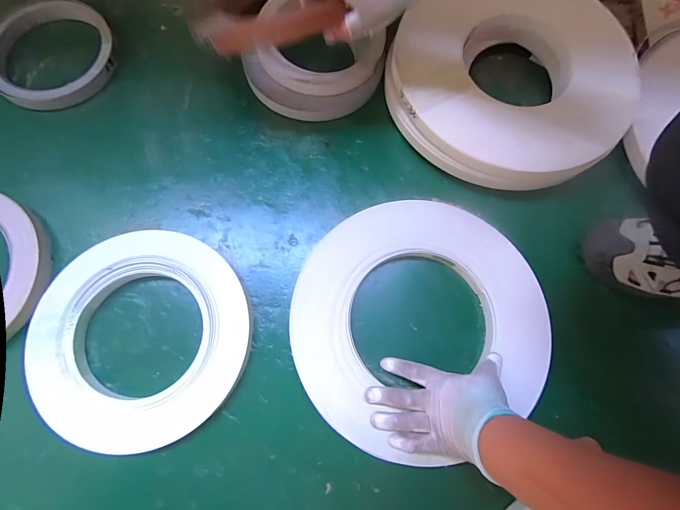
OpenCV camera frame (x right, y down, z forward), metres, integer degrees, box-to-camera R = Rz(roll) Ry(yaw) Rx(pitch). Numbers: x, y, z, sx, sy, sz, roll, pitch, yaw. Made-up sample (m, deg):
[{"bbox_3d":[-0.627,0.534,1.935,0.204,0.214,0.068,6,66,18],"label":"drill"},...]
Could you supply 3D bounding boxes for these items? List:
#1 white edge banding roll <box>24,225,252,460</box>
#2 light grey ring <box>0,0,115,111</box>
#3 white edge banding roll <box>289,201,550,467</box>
[{"bbox_3d":[-0.265,0.105,0.451,0.276,0.034,0.274,1,75,-1],"label":"white edge banding roll"},{"bbox_3d":[-0.492,-0.348,0.566,0.199,0.026,0.207,0,75,-1],"label":"light grey ring"},{"bbox_3d":[0.109,0.093,0.463,0.343,0.023,0.340,0,75,-1],"label":"white edge banding roll"}]

